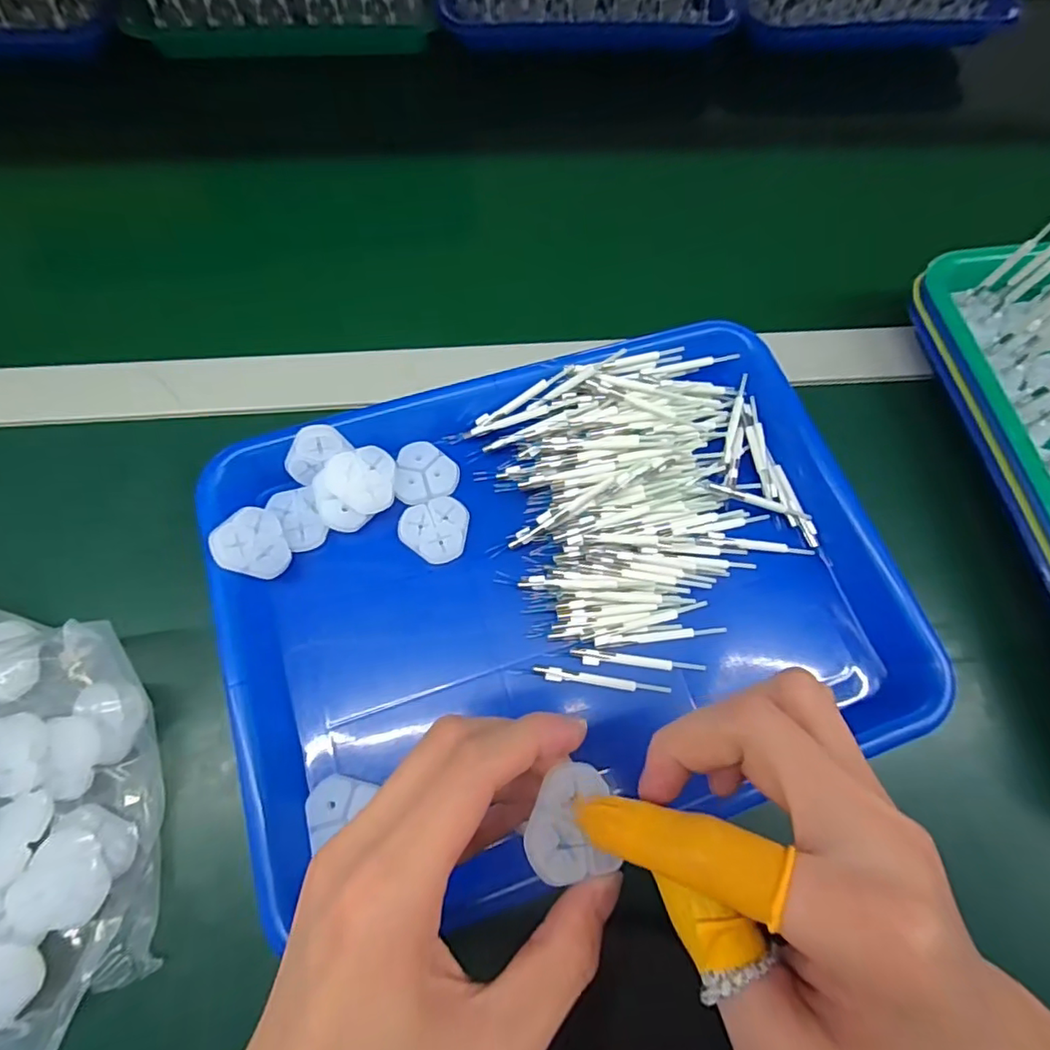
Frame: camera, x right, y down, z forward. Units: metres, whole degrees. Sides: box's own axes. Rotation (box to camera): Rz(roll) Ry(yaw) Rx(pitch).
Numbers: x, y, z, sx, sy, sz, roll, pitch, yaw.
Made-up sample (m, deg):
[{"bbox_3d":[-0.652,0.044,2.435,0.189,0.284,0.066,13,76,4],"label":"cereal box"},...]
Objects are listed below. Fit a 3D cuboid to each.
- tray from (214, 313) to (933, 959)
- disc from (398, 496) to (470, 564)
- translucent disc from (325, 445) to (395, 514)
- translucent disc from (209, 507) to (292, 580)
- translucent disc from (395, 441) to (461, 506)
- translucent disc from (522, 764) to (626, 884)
[{"bbox_3d":[0.020,0.025,0.294,0.330,0.036,0.239,-15,71,-8],"label":"tray"},{"bbox_3d":[-0.047,0.003,0.307,0.036,0.008,0.035,1,69,-2],"label":"disc"},{"bbox_3d":[-0.086,-0.025,0.300,0.033,0.004,0.035,7,82,-21],"label":"translucent disc"},{"bbox_3d":[-0.133,0.010,0.283,0.035,0.004,0.034,22,57,-38],"label":"translucent disc"},{"bbox_3d":[-0.054,-0.029,0.317,0.033,0.008,0.036,1,69,-2],"label":"translucent disc"},{"bbox_3d":[0.015,0.100,0.193,0.030,0.006,0.035,-3,69,-4],"label":"translucent disc"}]

